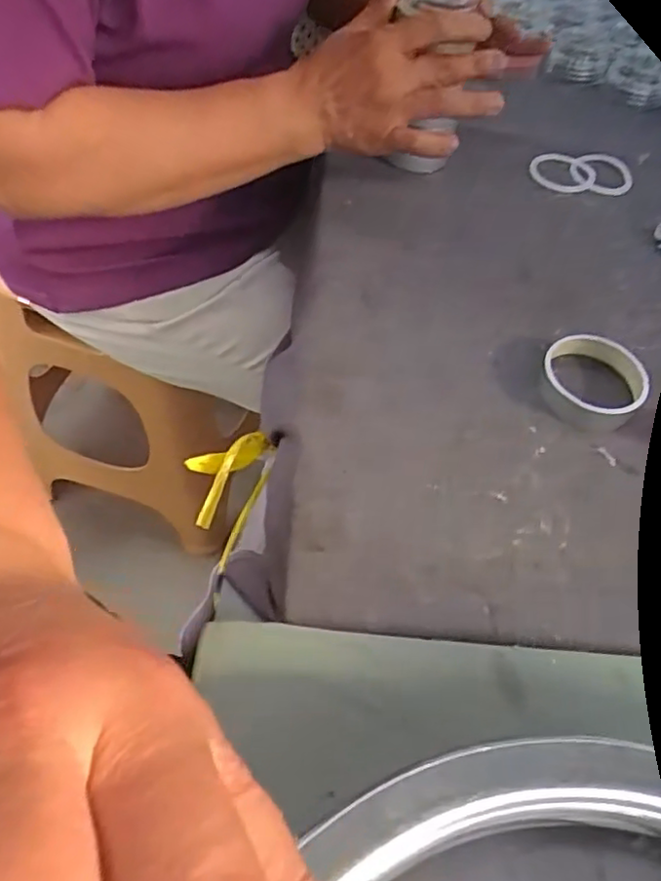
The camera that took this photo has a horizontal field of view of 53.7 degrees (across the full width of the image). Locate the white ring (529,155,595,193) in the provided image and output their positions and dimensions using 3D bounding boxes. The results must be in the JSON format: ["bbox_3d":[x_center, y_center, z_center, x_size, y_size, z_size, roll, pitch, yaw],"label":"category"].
[{"bbox_3d":[0.196,-0.226,0.552,0.052,0.004,0.051,0,56,0],"label":"white ring"}]

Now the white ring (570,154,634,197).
[{"bbox_3d":[0.229,-0.224,0.552,0.052,0.013,0.052,0,56,0],"label":"white ring"}]

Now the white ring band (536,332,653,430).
[{"bbox_3d":[0.162,-0.036,0.406,0.062,0.015,0.065,0,56,0],"label":"white ring band"}]

